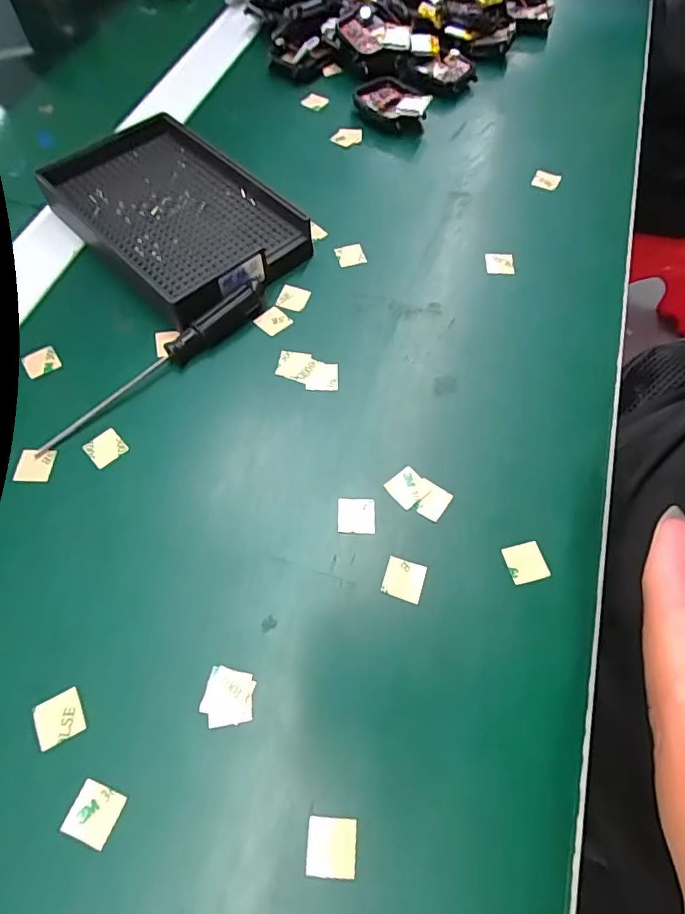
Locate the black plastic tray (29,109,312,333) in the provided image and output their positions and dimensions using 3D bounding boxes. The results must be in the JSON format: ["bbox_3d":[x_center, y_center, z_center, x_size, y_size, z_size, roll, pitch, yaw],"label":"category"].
[{"bbox_3d":[-0.096,-0.135,0.285,0.090,0.024,0.138,-41,70,-19],"label":"black plastic tray"}]

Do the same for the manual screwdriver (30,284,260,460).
[{"bbox_3d":[-0.089,-0.046,0.243,0.129,0.016,0.012,-38,69,-18],"label":"manual screwdriver"}]

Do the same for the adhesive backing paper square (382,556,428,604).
[{"bbox_3d":[0.025,0.049,0.203,0.015,0.004,0.015,15,65,11],"label":"adhesive backing paper square"}]

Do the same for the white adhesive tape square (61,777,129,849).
[{"bbox_3d":[-0.081,0.117,0.167,0.016,0.004,0.016,20,62,7],"label":"white adhesive tape square"}]

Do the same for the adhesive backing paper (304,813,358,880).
[{"bbox_3d":[-0.003,0.124,0.162,0.015,0.004,0.015,5,61,0],"label":"adhesive backing paper"}]

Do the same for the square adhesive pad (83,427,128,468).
[{"bbox_3d":[-0.107,-0.004,0.230,0.016,0.004,0.016,-40,70,-18],"label":"square adhesive pad"}]

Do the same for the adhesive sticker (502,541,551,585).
[{"bbox_3d":[0.075,0.043,0.206,0.015,0.004,0.015,-14,62,-5],"label":"adhesive sticker"}]

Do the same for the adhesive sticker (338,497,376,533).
[{"bbox_3d":[0.006,0.025,0.215,0.016,0.004,0.015,1,63,2],"label":"adhesive sticker"}]

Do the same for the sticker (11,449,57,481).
[{"bbox_3d":[-0.137,0.004,0.226,0.015,0.004,0.015,2,65,0],"label":"sticker"}]

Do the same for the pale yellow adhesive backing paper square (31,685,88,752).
[{"bbox_3d":[-0.100,0.092,0.180,0.016,0.004,0.015,-25,65,-13],"label":"pale yellow adhesive backing paper square"}]

